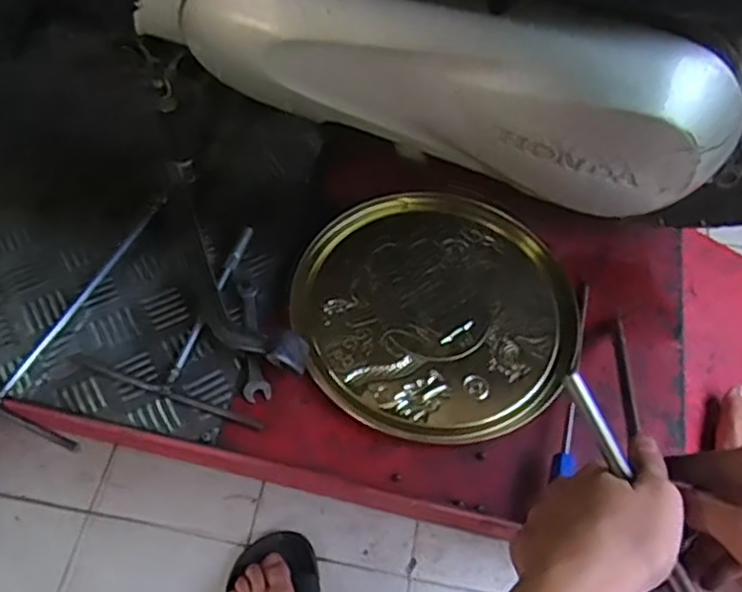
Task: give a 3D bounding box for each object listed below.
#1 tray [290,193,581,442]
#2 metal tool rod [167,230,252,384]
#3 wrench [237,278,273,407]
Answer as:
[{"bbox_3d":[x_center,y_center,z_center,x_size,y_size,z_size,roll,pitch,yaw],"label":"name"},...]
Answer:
[{"bbox_3d":[0.060,0.008,0.655,0.253,0.014,0.243,2,58,-3],"label":"tray"},{"bbox_3d":[-0.144,0.002,0.645,0.014,0.007,0.174,15,59,6],"label":"metal tool rod"},{"bbox_3d":[-0.107,0.036,0.631,0.022,0.008,0.123,-8,59,-8],"label":"wrench"}]

